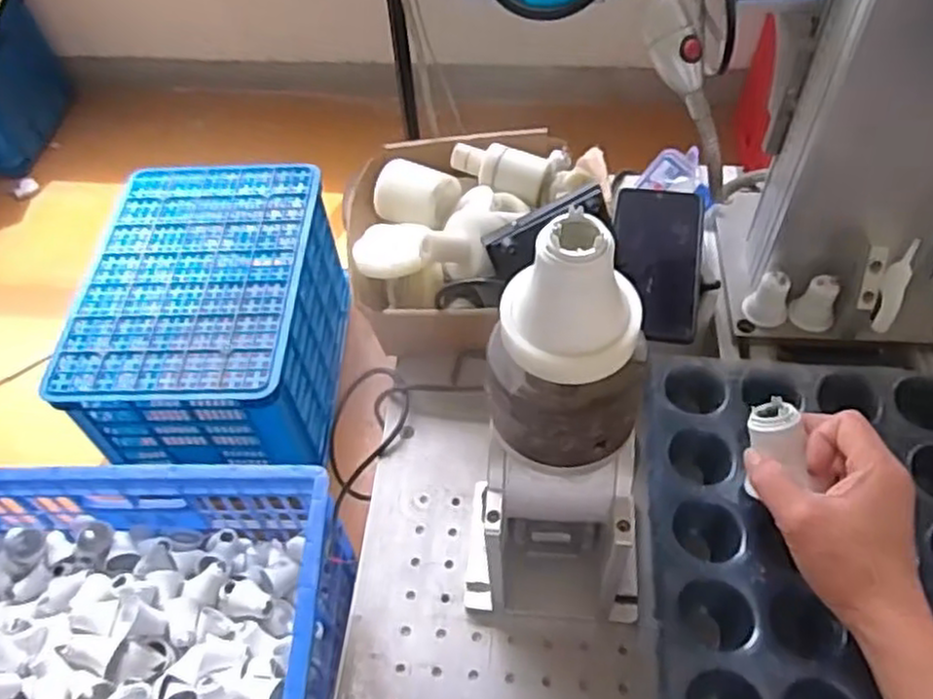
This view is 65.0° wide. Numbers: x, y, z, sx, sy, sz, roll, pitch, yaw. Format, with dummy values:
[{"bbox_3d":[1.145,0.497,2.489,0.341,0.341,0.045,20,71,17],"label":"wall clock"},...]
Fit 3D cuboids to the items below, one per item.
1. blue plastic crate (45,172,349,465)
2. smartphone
[{"bbox_3d":[-0.500,-0.069,1.503,0.413,0.304,0.602,1,54,4],"label":"blue plastic crate"},{"bbox_3d":[0.157,-0.072,0.605,0.070,0.013,0.160,8,55,9],"label":"smartphone"}]

